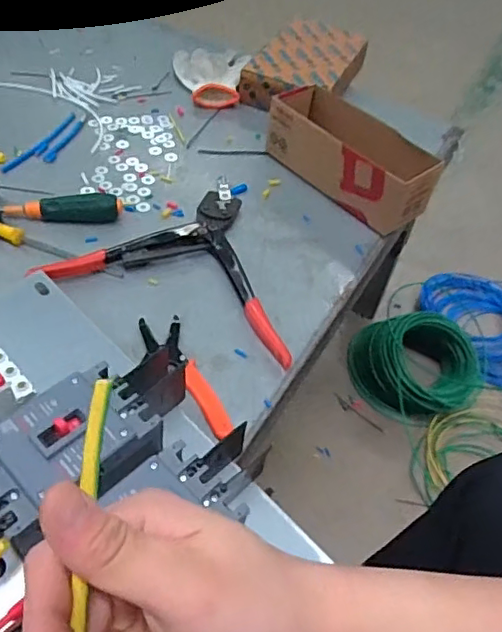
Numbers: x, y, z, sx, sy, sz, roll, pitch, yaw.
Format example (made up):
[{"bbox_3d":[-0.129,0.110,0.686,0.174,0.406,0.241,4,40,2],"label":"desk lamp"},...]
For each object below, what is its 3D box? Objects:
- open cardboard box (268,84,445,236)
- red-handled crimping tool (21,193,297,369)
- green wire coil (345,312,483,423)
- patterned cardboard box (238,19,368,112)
[{"bbox_3d":[0.127,-0.209,0.751,0.094,0.085,0.238,-29,59,-27],"label":"open cardboard box"},{"bbox_3d":[-0.050,-0.075,0.646,0.257,0.026,0.219,19,51,8],"label":"red-handled crimping tool"},{"bbox_3d":[0.316,0.078,1.071,0.219,0.114,0.207,4,50,-4],"label":"green wire coil"},{"bbox_3d":[0.088,-0.394,0.921,0.145,0.057,0.248,20,51,10],"label":"patterned cardboard box"}]

